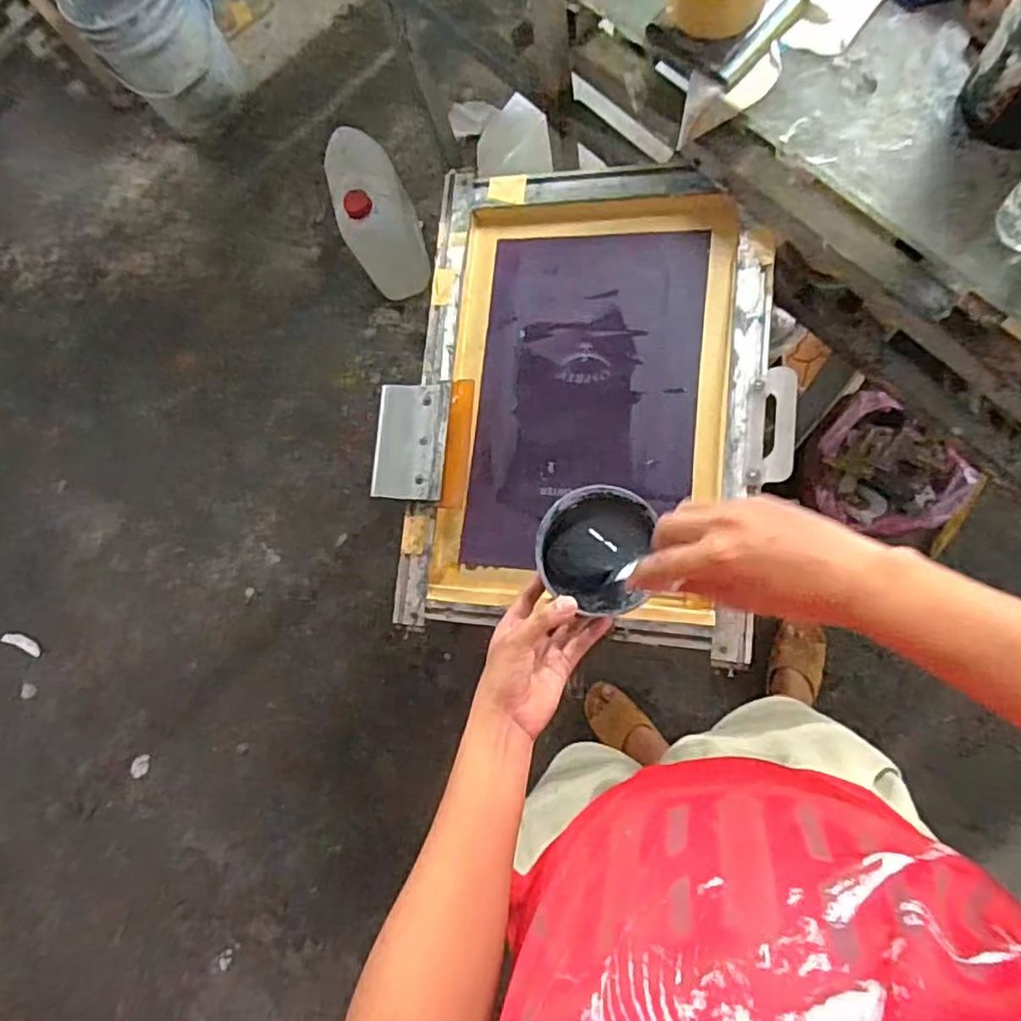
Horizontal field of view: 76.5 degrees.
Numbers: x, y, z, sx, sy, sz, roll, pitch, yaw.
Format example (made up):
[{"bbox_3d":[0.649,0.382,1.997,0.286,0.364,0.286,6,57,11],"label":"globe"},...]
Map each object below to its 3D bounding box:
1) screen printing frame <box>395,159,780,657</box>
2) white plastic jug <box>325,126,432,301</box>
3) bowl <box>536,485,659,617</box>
[{"bbox_3d":[0.079,-0.129,0.748,0.403,0.057,0.539,5,86,16],"label":"screen printing frame"},{"bbox_3d":[-0.286,-0.639,1.442,0.153,0.311,0.241,-22,76,5],"label":"white plastic jug"},{"bbox_3d":[0.077,0.036,0.587,0.102,0.052,0.110,12,82,4],"label":"bowl"}]

